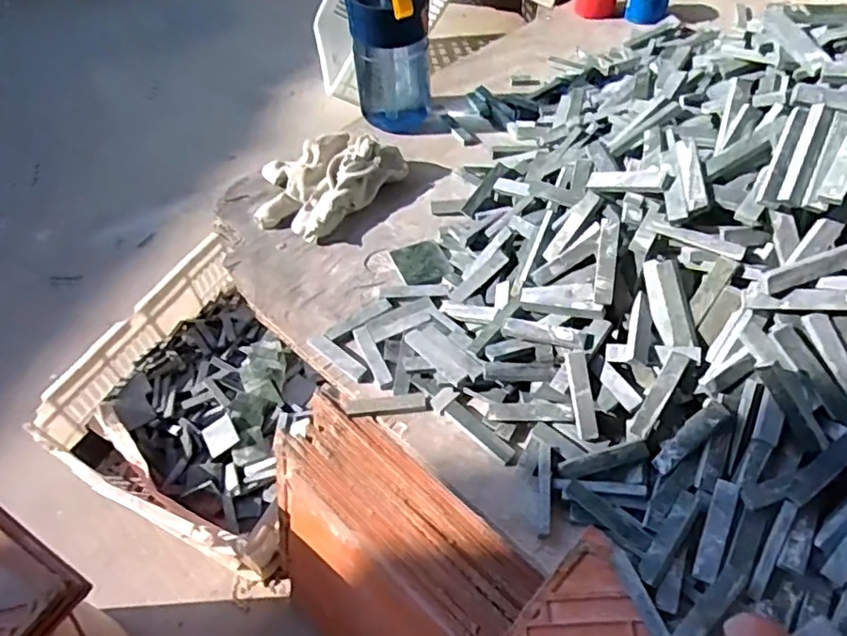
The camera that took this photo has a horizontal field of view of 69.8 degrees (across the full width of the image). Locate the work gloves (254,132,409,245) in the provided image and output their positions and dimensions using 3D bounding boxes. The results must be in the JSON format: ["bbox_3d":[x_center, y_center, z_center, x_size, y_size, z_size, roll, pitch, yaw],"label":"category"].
[{"bbox_3d":[-0.107,-0.142,0.626,0.107,0.045,0.154,33,60,26],"label":"work gloves"}]

